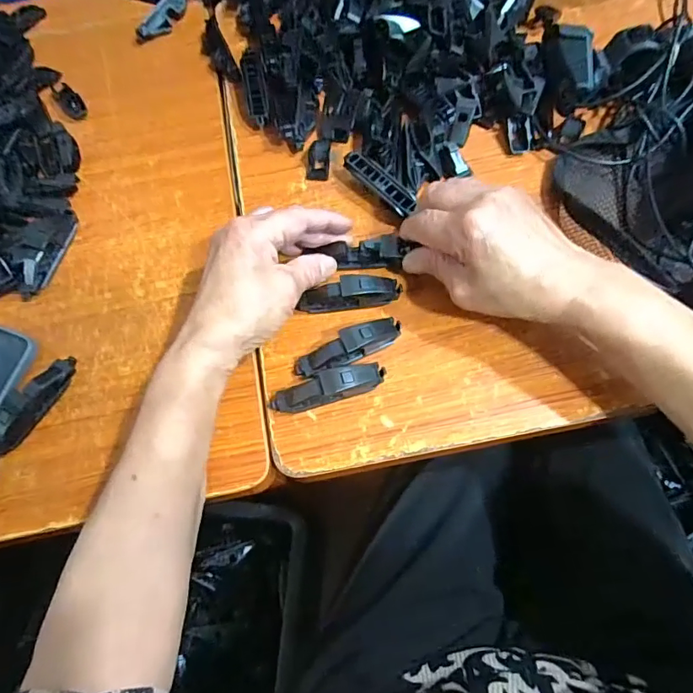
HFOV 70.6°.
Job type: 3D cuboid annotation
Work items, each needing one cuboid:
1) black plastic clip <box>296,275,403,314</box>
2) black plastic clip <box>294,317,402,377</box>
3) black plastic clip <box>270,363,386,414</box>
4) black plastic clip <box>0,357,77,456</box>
[{"bbox_3d":[0.002,-0.040,0.367,0.075,0.021,0.018,-3,68,2],"label":"black plastic clip"},{"bbox_3d":[0.002,0.000,0.351,0.081,0.022,0.019,-26,69,-8],"label":"black plastic clip"},{"bbox_3d":[-0.013,0.029,0.340,0.081,0.026,0.019,-15,68,-3],"label":"black plastic clip"},{"bbox_3d":[-0.229,0.042,0.352,0.020,0.016,0.083,31,73,14],"label":"black plastic clip"}]

